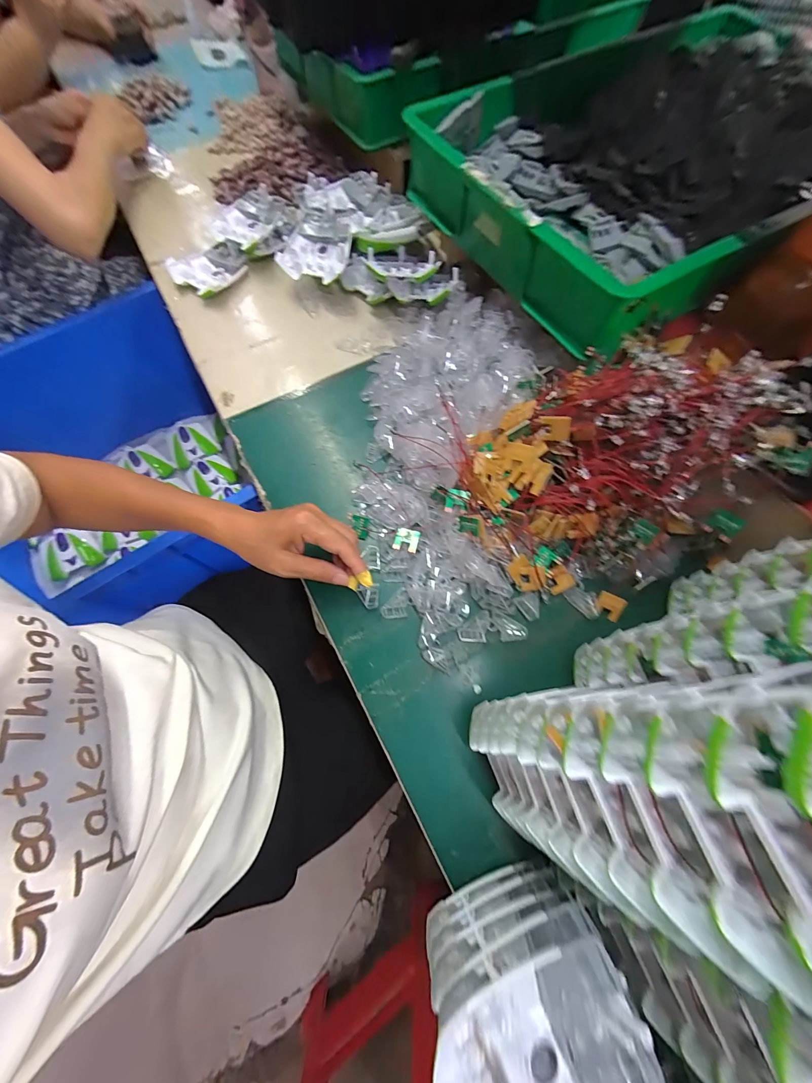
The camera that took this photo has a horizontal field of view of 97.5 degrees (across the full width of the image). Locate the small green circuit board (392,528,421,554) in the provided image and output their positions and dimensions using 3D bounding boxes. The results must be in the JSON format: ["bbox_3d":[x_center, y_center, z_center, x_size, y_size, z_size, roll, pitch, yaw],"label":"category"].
[{"bbox_3d":[0.000,-0.002,0.389,0.026,0.007,0.025,9,66,8],"label":"small green circuit board"}]

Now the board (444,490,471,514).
[{"bbox_3d":[0.056,-0.044,0.392,0.025,0.006,0.026,15,108,16],"label":"board"}]

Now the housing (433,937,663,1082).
[{"bbox_3d":[0.074,0.273,0.180,0.107,0.027,0.094,-24,72,-8],"label":"housing"}]

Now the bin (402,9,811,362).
[{"bbox_3d":[0.303,-0.452,0.422,0.493,0.089,0.365,-31,73,-10],"label":"bin"}]

